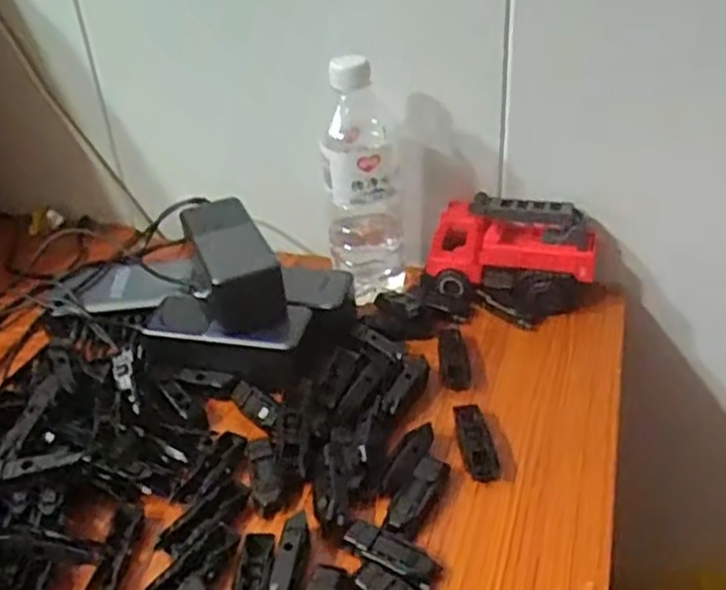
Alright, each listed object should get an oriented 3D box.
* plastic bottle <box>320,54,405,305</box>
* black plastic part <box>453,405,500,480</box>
[{"bbox_3d":[0.001,-0.101,0.633,0.066,0.187,0.064,-2,34,2],"label":"plastic bottle"},{"bbox_3d":[0.077,0.102,0.525,0.023,0.012,0.067,-6,34,-5],"label":"black plastic part"}]

